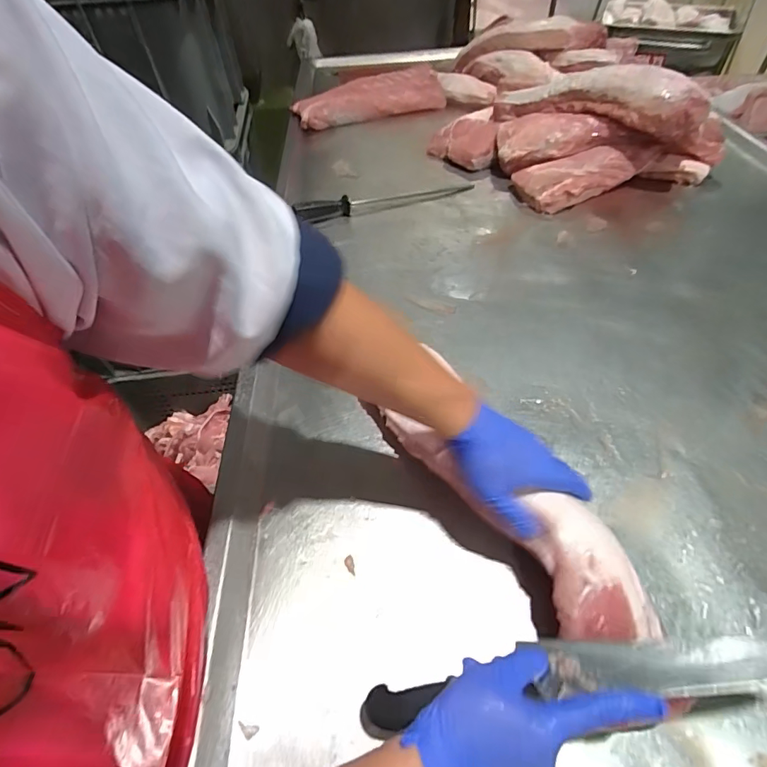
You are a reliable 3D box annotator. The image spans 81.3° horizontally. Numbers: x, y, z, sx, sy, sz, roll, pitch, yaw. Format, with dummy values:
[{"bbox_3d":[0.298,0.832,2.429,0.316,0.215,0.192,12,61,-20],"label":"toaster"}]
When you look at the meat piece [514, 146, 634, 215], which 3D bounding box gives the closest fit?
[{"bbox_3d":[0.416,-0.457,0.983,0.248,0.065,0.137,-21,51,-15],"label":"meat piece"}]

